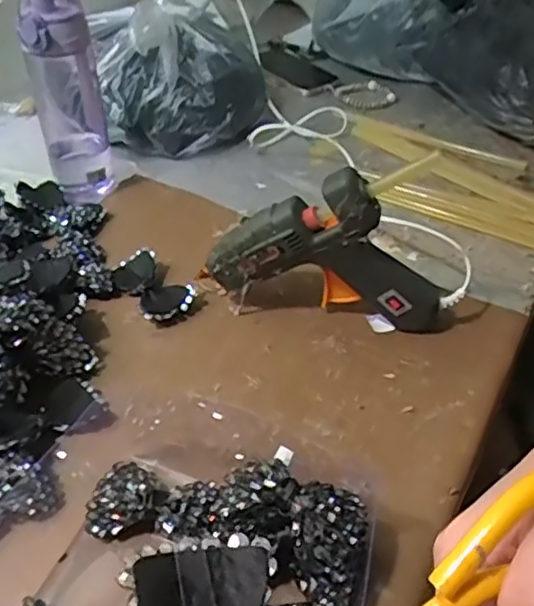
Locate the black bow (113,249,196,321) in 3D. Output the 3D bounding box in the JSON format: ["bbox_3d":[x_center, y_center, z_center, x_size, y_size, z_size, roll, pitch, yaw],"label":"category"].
[{"bbox_3d":[-0.110,-0.017,0.596,0.051,0.020,0.098,-26,48,-26],"label":"black bow"}]

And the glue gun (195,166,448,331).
[{"bbox_3d":[0.052,-0.046,0.532,0.210,0.135,0.041,7,42,8],"label":"glue gun"}]

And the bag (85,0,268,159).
[{"bbox_3d":[-0.115,-0.309,0.823,0.208,0.153,0.184,-12,43,-13],"label":"bag"}]

